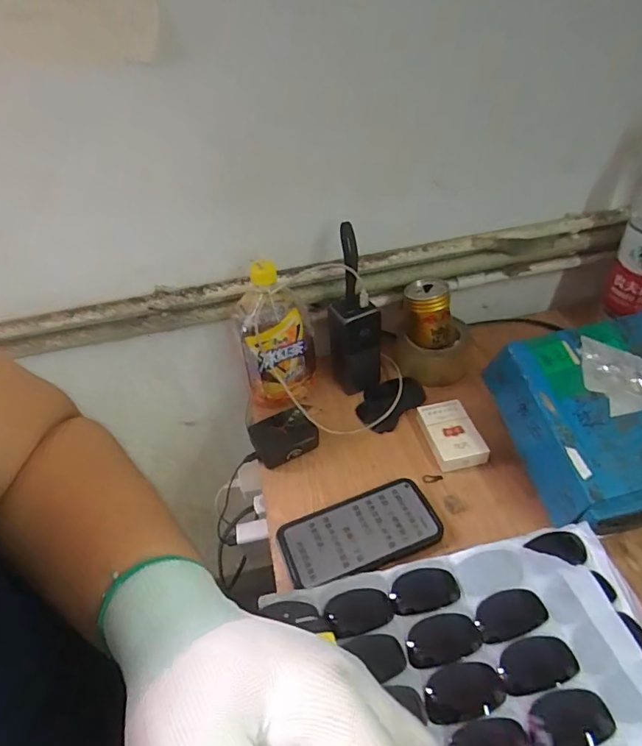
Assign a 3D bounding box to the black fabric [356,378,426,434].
[{"bbox_3d":[0.097,0.038,0.641,0.098,0.021,0.071,-21,44,-16],"label":"black fabric"}]

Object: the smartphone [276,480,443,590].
[{"bbox_3d":[0.042,0.168,0.508,0.164,0.013,0.079,-16,43,-10],"label":"smartphone"}]

